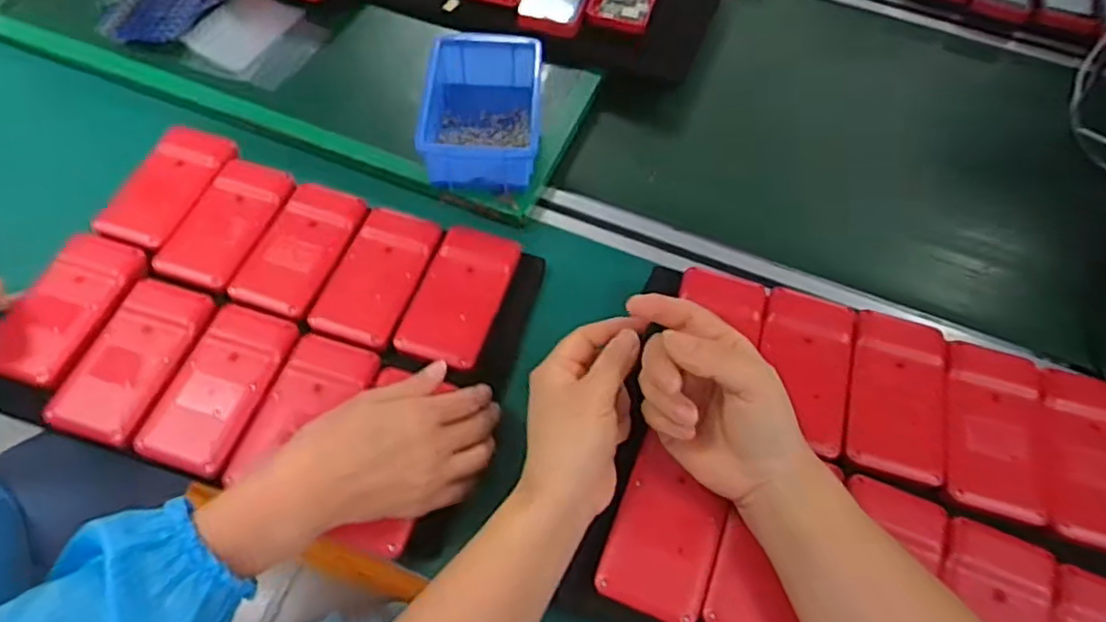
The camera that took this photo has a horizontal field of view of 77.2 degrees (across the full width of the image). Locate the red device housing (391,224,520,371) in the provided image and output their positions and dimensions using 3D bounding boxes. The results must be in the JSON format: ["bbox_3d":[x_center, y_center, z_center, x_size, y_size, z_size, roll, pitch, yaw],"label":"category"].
[{"bbox_3d":[-0.071,-0.014,0.538,0.063,0.011,0.123,16,58,6],"label":"red device housing"}]

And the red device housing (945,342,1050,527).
[{"bbox_3d":[0.288,0.076,0.452,0.060,0.013,0.113,15,58,5],"label":"red device housing"}]

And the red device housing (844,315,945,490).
[{"bbox_3d":[0.232,0.054,0.462,0.061,0.011,0.114,17,58,7],"label":"red device housing"}]

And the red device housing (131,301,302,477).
[{"bbox_3d":[-0.234,0.052,0.486,0.062,0.013,0.117,18,58,7],"label":"red device housing"}]

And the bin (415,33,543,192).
[{"bbox_3d":[-0.061,-0.175,0.610,0.097,0.052,0.144,2,58,-2],"label":"bin"}]

